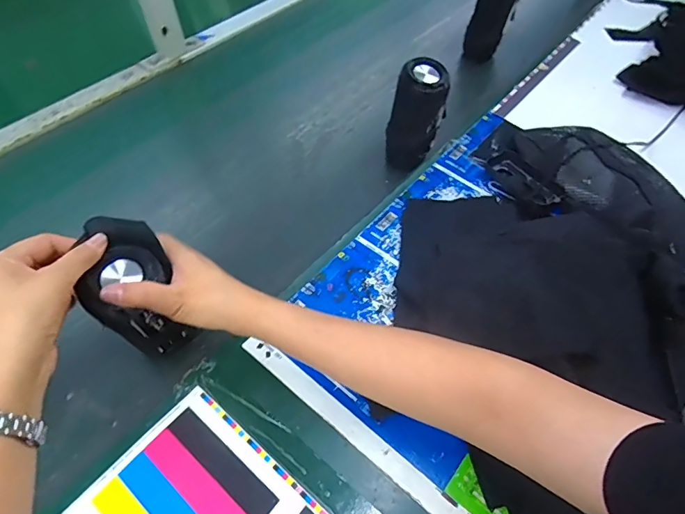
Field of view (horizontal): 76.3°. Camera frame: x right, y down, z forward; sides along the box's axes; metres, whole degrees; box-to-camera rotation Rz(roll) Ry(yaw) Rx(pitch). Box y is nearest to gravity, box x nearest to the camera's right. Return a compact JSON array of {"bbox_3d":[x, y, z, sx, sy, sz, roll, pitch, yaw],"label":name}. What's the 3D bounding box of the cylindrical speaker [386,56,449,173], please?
[{"bbox_3d":[0.100,-0.189,0.586,0.057,0.138,0.051,34,61,20],"label":"cylindrical speaker"}]

